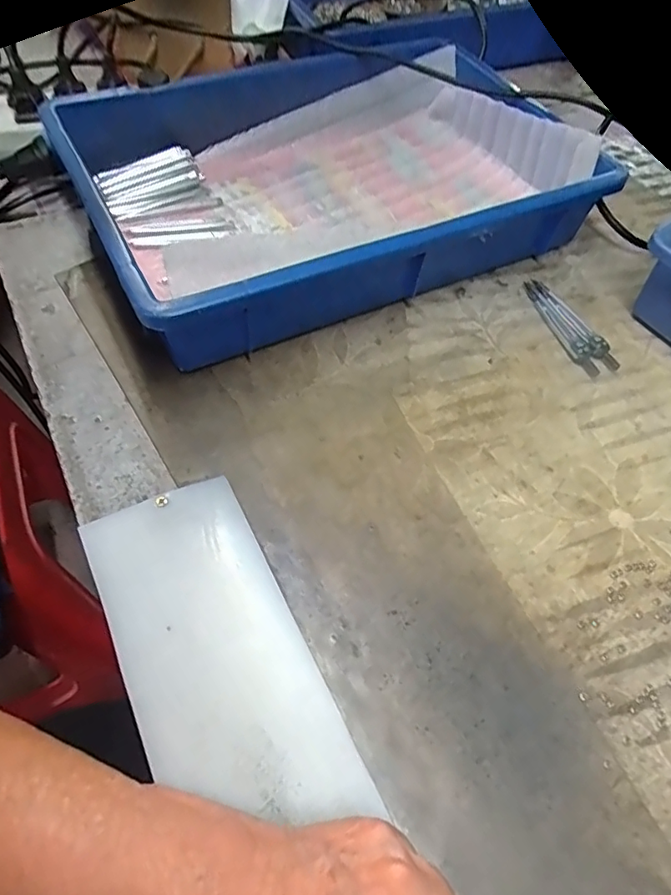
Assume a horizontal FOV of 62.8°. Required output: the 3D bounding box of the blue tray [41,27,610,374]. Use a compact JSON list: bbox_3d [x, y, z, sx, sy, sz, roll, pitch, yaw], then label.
[{"bbox_3d":[-0.004,-0.236,0.495,0.412,0.097,0.281,-22,60,-18],"label":"blue tray"}]

